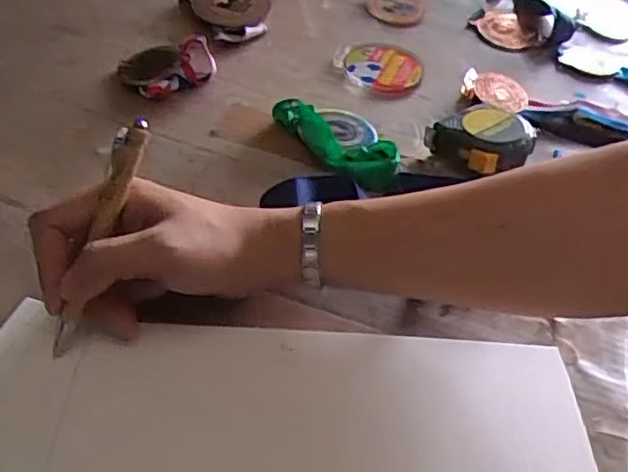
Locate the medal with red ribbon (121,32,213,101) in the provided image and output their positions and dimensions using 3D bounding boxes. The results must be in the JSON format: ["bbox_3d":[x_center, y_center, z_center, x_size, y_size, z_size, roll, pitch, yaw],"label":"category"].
[{"bbox_3d":[-0.117,-0.135,0.529,0.073,0.031,0.047,-16,50,-21],"label":"medal with red ribbon"}]

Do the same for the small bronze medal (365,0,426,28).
[{"bbox_3d":[0.084,-0.233,0.670,0.059,0.004,0.070,-2,47,-8],"label":"small bronze medal"}]

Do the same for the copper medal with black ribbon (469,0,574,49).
[{"bbox_3d":[0.205,-0.241,0.684,0.093,0.022,0.137,-2,47,-8],"label":"copper medal with black ribbon"}]

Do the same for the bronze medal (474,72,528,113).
[{"bbox_3d":[0.164,-0.128,0.576,0.048,0.008,0.042,20,47,12],"label":"bronze medal"}]

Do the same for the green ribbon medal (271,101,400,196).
[{"bbox_3d":[0.028,-0.072,0.494,0.064,0.022,0.117,-25,54,-27],"label":"green ribbon medal"}]

